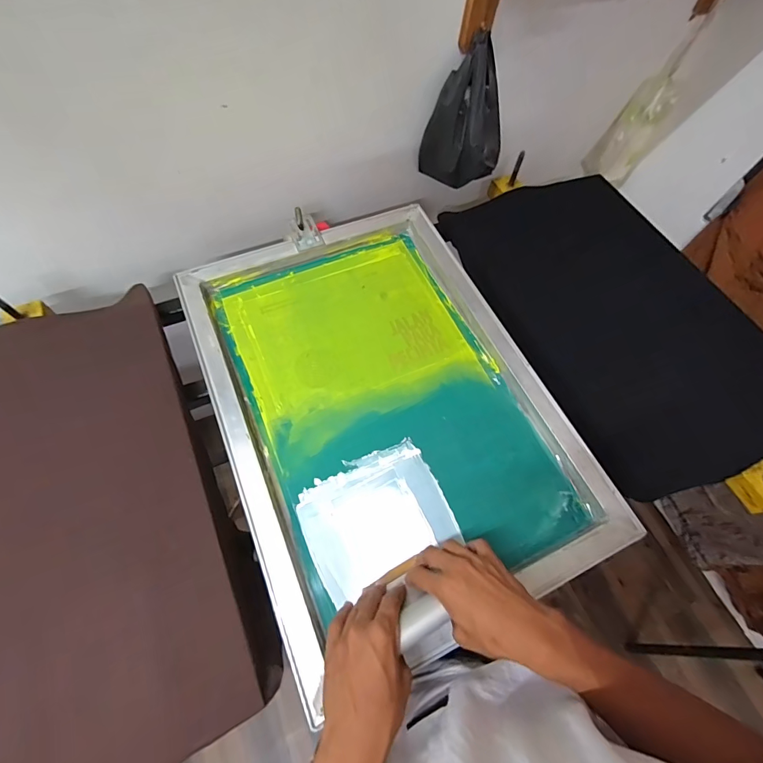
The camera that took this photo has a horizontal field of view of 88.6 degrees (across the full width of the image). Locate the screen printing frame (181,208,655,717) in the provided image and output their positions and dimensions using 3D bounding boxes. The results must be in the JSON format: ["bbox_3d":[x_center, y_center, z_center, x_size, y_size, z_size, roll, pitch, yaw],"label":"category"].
[{"bbox_3d":[-0.002,0.013,0.601,0.463,0.035,0.654,-21,68,-13],"label":"screen printing frame"}]

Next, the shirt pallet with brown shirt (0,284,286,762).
[{"bbox_3d":[-0.445,0.170,0.501,0.424,0.064,0.671,-26,69,-15],"label":"shirt pallet with brown shirt"}]

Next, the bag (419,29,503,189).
[{"bbox_3d":[0.161,-0.475,0.728,0.150,0.213,0.084,2,64,-3],"label":"bag"}]

